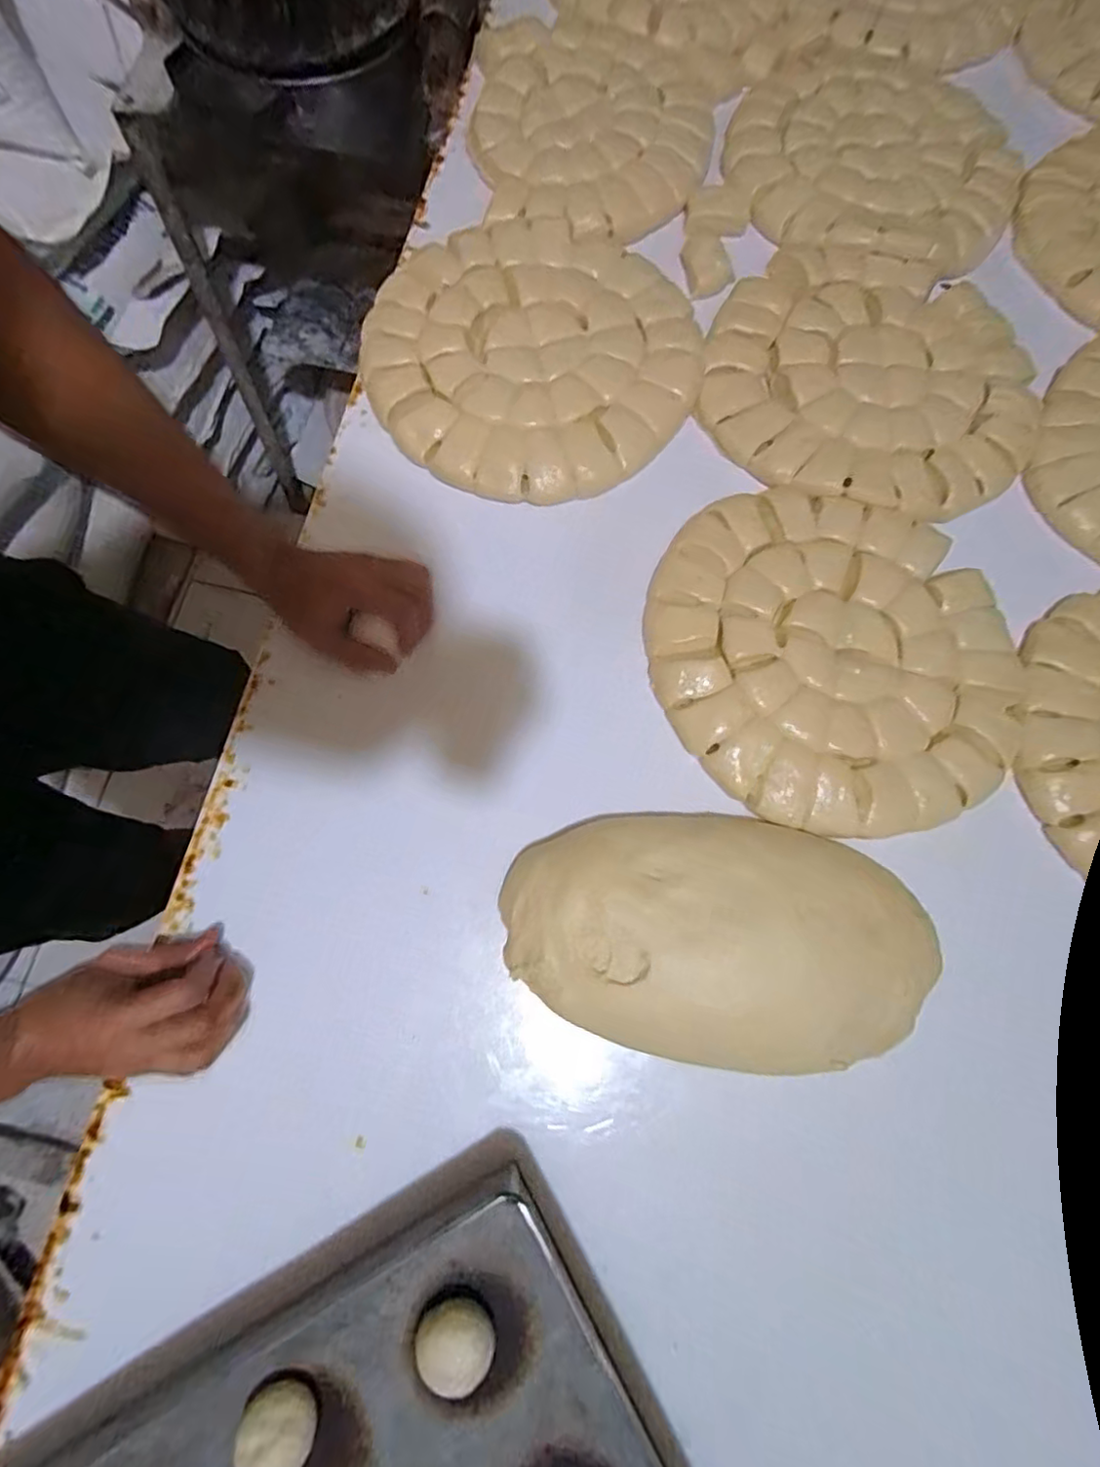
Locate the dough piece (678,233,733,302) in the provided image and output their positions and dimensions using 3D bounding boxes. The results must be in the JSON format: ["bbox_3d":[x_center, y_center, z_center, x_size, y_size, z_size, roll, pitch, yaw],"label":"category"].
[{"bbox_3d":[0.159,-0.478,0.610,0.043,0.018,0.067,-14,78,-4],"label":"dough piece"}]

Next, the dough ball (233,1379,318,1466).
[{"bbox_3d":[-0.172,0.442,0.378,0.046,0.038,0.040,26,78,5],"label":"dough ball"}]

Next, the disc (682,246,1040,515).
[{"bbox_3d":[0.306,-0.344,0.568,0.306,0.016,0.278,13,78,2],"label":"disc"}]

